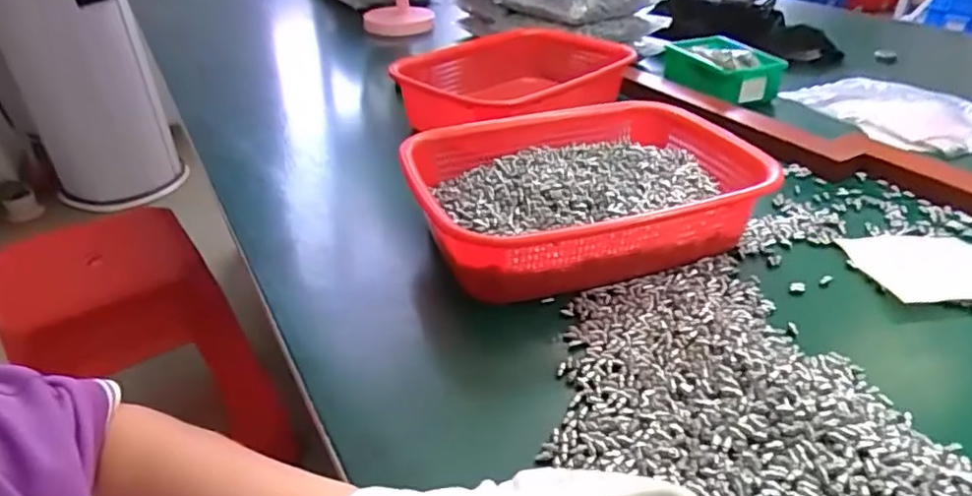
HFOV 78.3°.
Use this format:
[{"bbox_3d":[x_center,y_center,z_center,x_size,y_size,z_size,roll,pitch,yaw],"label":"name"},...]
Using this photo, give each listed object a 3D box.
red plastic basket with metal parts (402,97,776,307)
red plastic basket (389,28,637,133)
[{"bbox_3d":[0.083,-0.050,0.518,0.285,0.070,0.208,-11,34,-15],"label":"red plastic basket with metal parts"},{"bbox_3d":[0.035,-0.208,0.756,0.293,0.074,0.216,-27,41,-32],"label":"red plastic basket"}]

